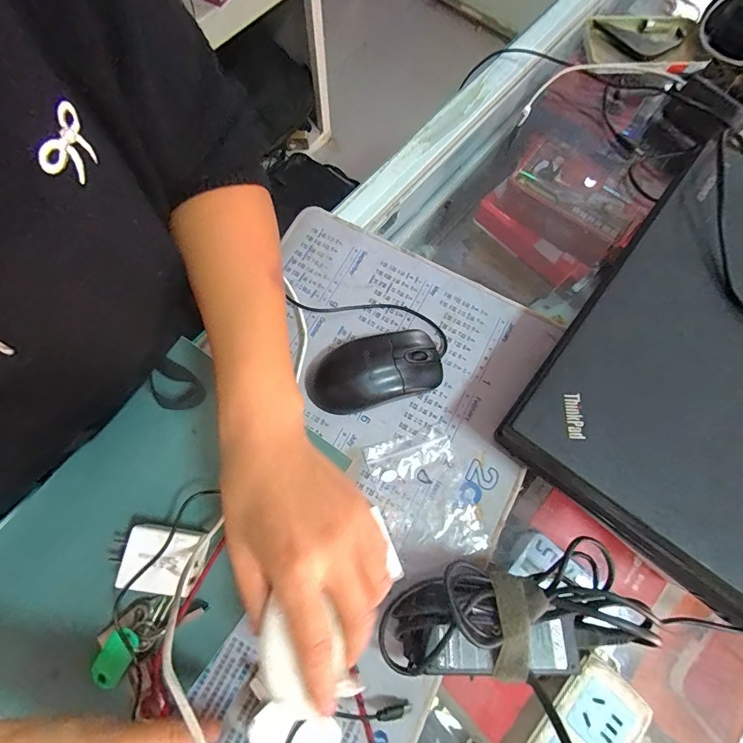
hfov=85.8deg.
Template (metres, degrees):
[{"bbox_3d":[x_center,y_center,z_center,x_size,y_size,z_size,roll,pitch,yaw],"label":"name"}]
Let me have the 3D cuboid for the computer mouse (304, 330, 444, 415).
[{"bbox_3d":[0.002,-0.001,0.335,0.113,0.033,0.059,-10,73,-4],"label":"computer mouse"}]

